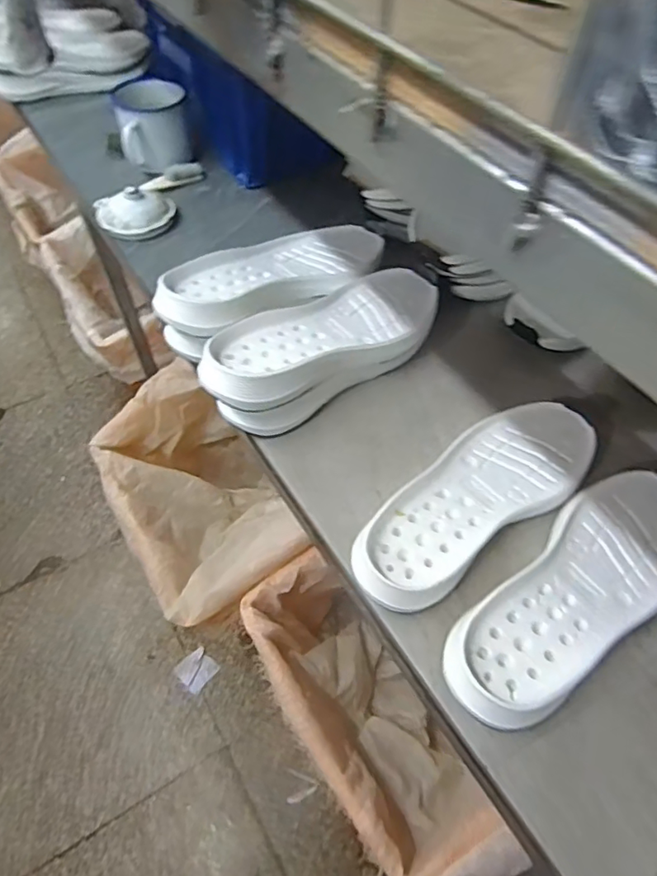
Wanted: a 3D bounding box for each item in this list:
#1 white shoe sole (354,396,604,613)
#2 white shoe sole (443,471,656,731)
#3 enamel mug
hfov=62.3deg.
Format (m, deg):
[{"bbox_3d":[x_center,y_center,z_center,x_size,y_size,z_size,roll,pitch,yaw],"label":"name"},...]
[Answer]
[{"bbox_3d":[0.141,0.054,0.506,0.284,0.040,0.112,-37,64,-24],"label":"white shoe sole"},{"bbox_3d":[0.212,0.124,0.457,0.284,0.038,0.107,-37,64,-24],"label":"white shoe sole"},{"bbox_3d":[-0.261,-0.470,0.820,0.100,0.095,0.119,-10,56,-9],"label":"enamel mug"}]

